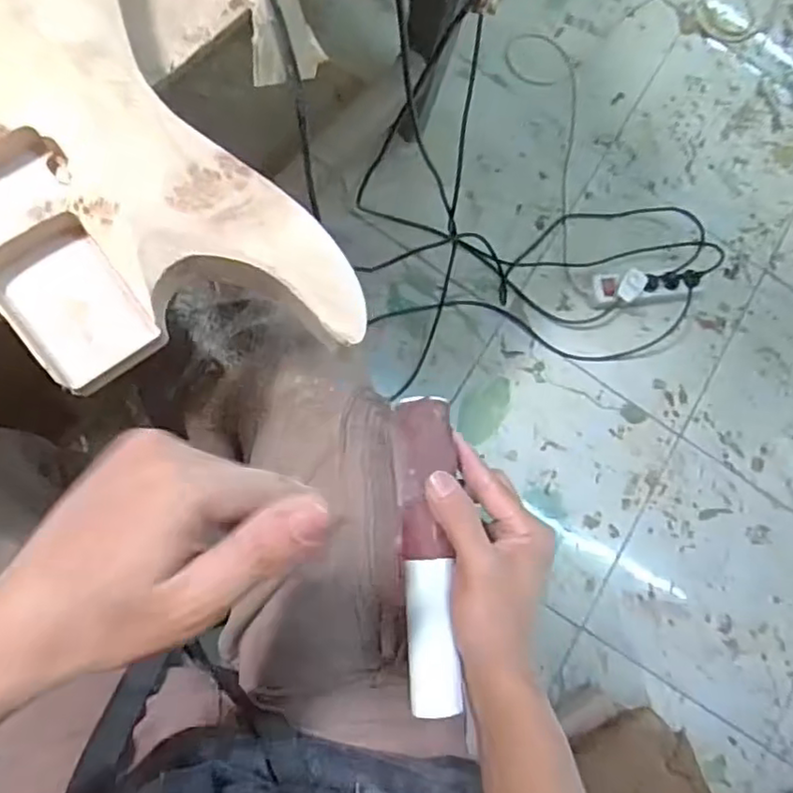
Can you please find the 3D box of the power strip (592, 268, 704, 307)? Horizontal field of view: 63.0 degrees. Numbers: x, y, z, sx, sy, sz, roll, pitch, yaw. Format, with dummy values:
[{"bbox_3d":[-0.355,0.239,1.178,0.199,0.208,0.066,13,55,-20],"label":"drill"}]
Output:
[{"bbox_3d":[0.477,-0.203,1.211,0.223,0.048,0.071,-2,83,-7],"label":"power strip"}]

